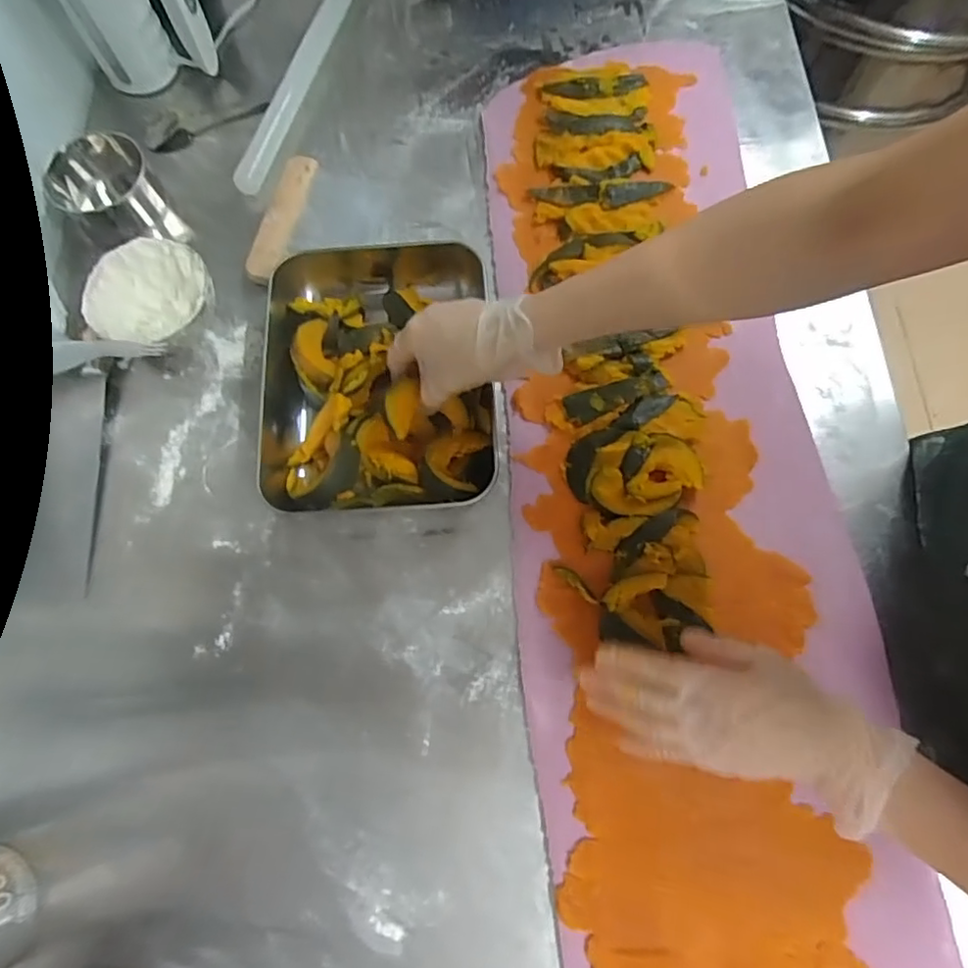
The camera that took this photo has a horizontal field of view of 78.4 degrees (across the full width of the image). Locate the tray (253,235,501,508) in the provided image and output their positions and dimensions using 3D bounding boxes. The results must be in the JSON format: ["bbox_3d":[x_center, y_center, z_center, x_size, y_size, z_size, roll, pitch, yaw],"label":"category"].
[{"bbox_3d":[-0.097,-0.095,0.532,0.203,0.050,0.244,-4,72,1],"label":"tray"}]

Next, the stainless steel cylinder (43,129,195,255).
[{"bbox_3d":[-0.384,-0.296,0.617,0.097,0.090,0.097,-1,72,2],"label":"stainless steel cylinder"}]

